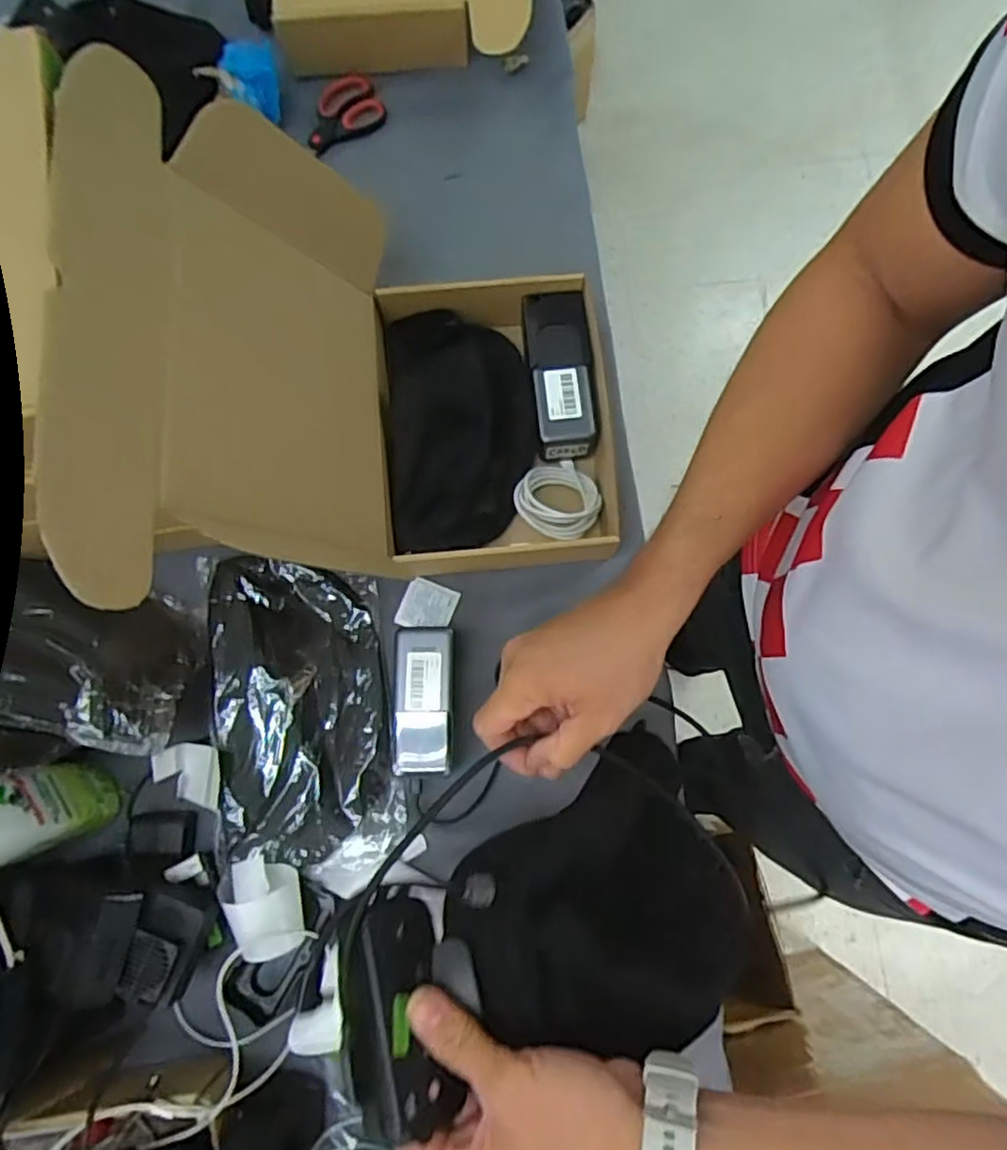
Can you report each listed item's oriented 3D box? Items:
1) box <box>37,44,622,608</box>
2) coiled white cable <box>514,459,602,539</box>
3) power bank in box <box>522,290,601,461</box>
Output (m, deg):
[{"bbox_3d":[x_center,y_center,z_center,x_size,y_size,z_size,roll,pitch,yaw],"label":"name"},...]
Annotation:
[{"bbox_3d":[-0.085,-0.167,0.556,0.358,0.271,0.319,-2,78,0],"label":"box"},{"bbox_3d":[0.053,-0.074,0.636,0.078,0.042,0.081,0,78,1],"label":"coiled white cable"},{"bbox_3d":[0.054,-0.194,0.647,0.061,0.039,0.159,-4,78,0],"label":"power bank in box"}]

